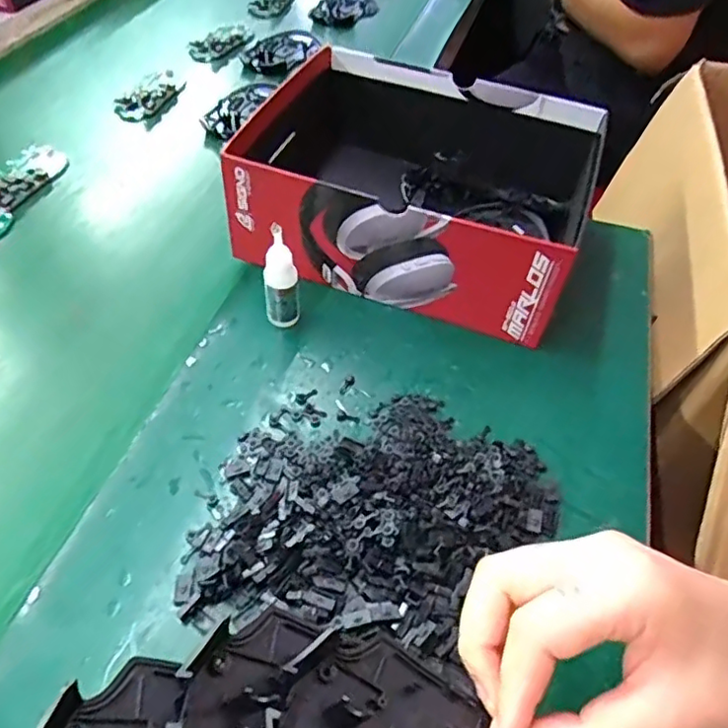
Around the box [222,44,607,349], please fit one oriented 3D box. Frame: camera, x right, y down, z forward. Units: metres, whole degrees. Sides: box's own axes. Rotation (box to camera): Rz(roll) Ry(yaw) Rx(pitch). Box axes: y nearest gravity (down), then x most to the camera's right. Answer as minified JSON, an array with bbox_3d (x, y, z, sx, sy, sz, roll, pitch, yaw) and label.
[{"bbox_3d":[0.040,-0.137,0.474,0.239,0.093,0.186,17,51,11],"label":"box"}]

